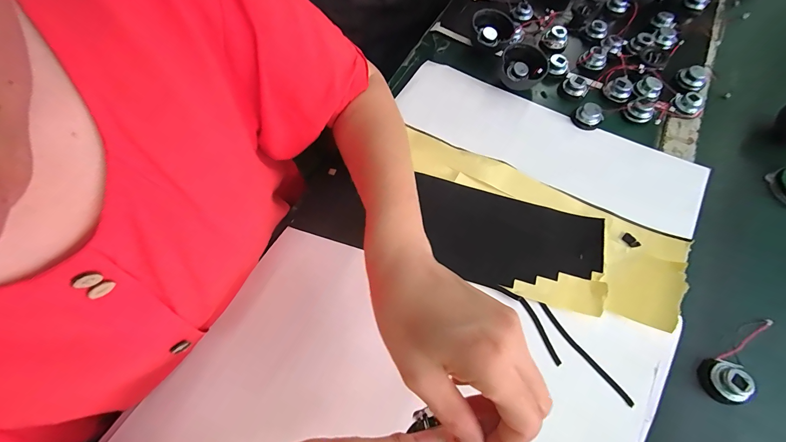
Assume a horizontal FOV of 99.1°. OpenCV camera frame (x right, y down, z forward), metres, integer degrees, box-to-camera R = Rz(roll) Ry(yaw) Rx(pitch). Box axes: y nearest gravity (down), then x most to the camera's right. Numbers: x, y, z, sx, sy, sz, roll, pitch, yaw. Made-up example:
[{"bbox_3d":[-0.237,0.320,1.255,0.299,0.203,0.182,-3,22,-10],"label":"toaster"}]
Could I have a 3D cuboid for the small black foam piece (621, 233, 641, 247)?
[{"bbox_3d":[0.249,0.021,0.350,0.010,0.004,0.017,-29,67,-12],"label":"small black foam piece"}]

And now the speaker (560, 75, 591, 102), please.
[{"bbox_3d":[0.239,-0.177,0.442,0.032,0.016,0.032,-1,64,1],"label":"speaker"}]

